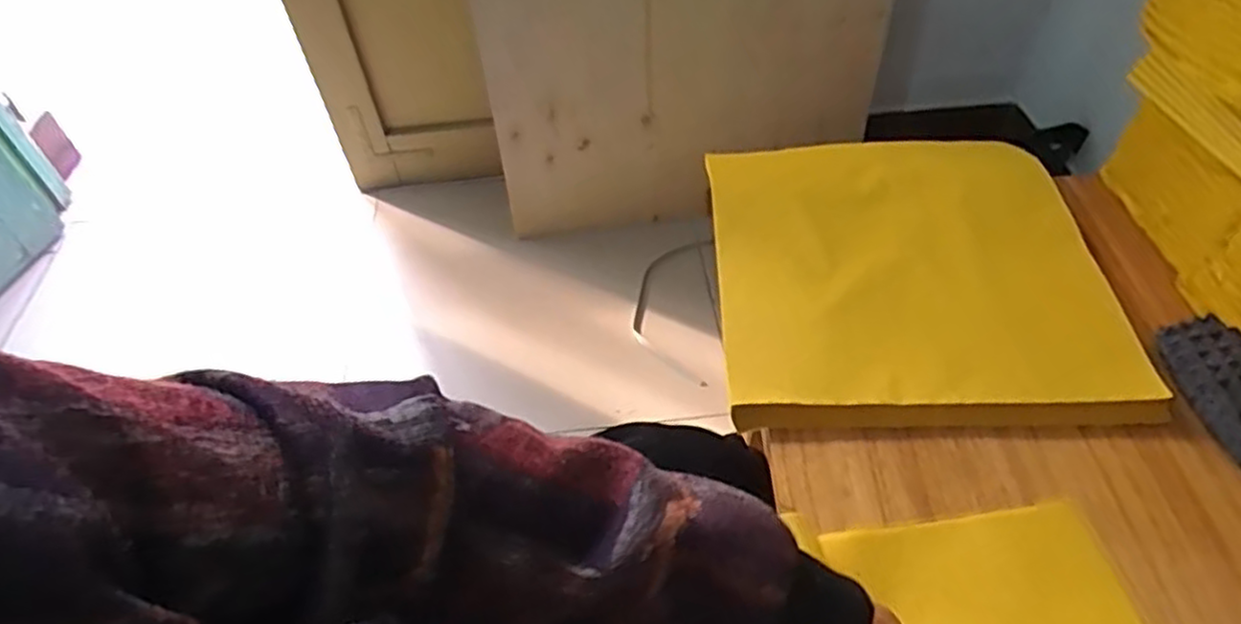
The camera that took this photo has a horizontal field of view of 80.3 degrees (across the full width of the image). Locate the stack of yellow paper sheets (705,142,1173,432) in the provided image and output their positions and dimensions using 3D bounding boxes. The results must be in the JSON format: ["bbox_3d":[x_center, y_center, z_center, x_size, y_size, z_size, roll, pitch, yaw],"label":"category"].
[{"bbox_3d":[0.234,-0.041,0.601,0.302,0.029,0.295,-1,50,2],"label":"stack of yellow paper sheets"}]

